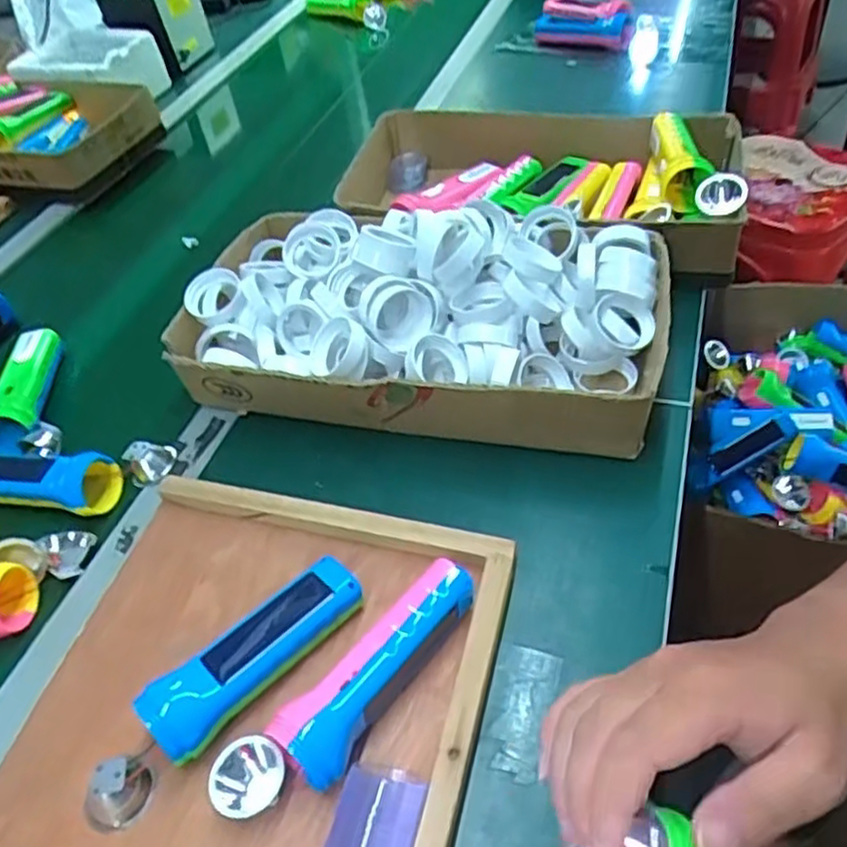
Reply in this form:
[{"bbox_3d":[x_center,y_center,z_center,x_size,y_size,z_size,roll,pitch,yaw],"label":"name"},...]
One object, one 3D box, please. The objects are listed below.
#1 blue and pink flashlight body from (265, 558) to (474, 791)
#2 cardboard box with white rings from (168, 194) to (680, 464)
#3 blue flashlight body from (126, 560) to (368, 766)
[{"bbox_3d":[-0.022,0.154,0.451,0.044,0.049,0.154,31,58,30],"label":"blue and pink flashlight body"},{"bbox_3d":[-0.003,-0.104,0.645,0.420,0.118,0.234,5,48,12],"label":"cardboard box with white rings"},{"bbox_3d":[-0.108,0.150,0.471,0.046,0.047,0.155,31,58,30],"label":"blue flashlight body"}]

